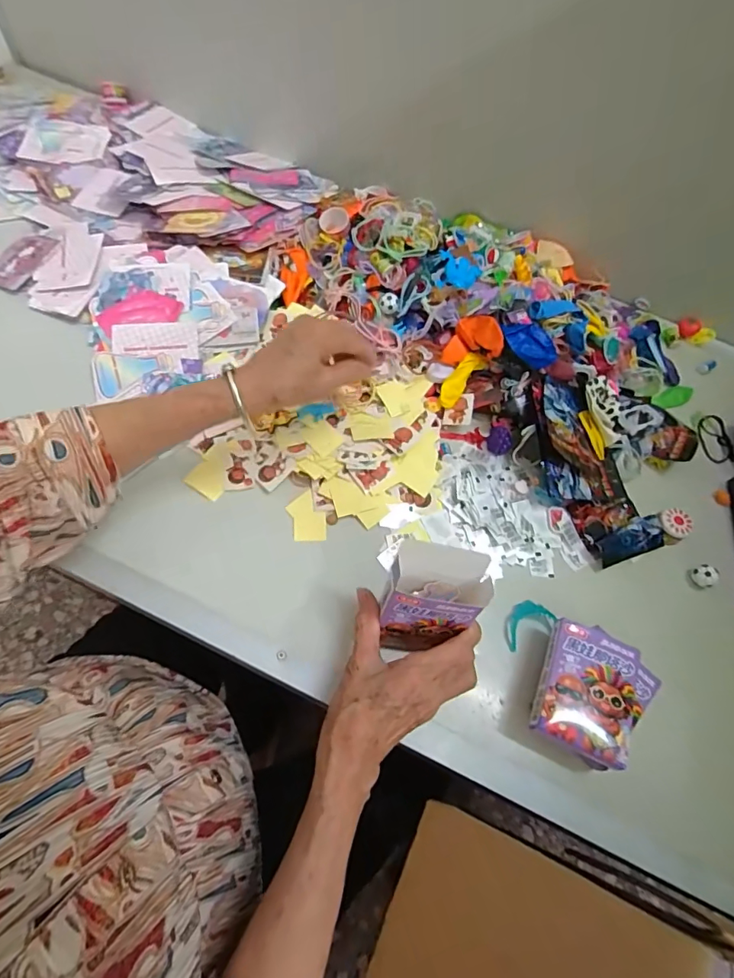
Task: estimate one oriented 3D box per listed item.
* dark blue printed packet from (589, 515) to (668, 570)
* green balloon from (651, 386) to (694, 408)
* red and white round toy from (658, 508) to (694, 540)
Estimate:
[{"bbox_3d":[0.261,0.051,0.461,0.077,0.020,0.033,-17,67,-14],"label":"dark blue printed packet"},{"bbox_3d":[0.377,-0.112,0.571,0.063,0.007,0.024,-25,70,-17],"label":"green balloon"},{"bbox_3d":[0.310,0.034,0.468,0.032,0.007,0.031,10,68,5],"label":"red and white round toy"}]

